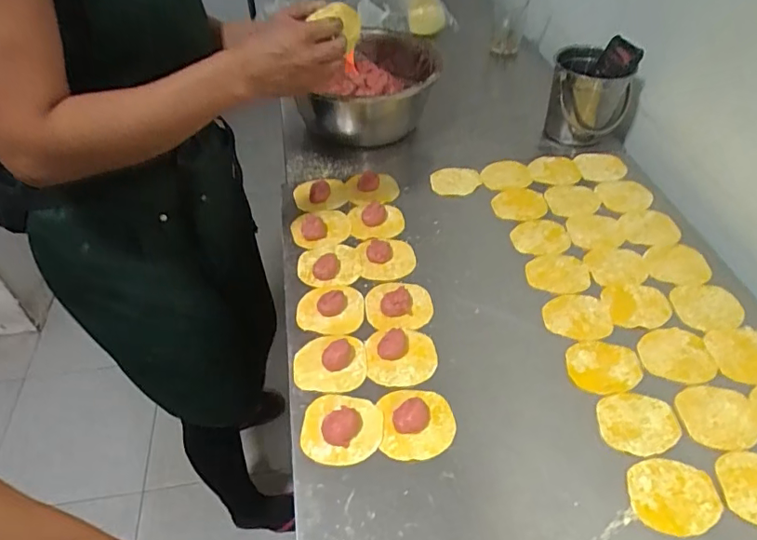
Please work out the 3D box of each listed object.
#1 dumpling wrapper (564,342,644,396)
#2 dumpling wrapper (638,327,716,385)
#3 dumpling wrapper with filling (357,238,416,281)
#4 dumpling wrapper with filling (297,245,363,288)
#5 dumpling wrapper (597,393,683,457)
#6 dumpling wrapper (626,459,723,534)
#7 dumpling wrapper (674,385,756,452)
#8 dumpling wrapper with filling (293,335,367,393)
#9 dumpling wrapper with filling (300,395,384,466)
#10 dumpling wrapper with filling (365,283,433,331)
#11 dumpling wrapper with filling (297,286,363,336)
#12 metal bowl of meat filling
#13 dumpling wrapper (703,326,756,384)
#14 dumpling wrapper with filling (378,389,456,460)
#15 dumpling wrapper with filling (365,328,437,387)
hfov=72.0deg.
[{"bbox_3d":[0.263,0.112,0.606,0.086,0.004,0.069,-8,47,-6],"label":"dumpling wrapper"},{"bbox_3d":[0.352,0.101,0.618,0.082,0.004,0.075,-1,47,1],"label":"dumpling wrapper"},{"bbox_3d":[0.011,-0.018,0.730,0.076,0.012,0.076,-1,47,1],"label":"dumpling wrapper with filling"},{"bbox_3d":[-0.068,-0.010,0.716,0.085,0.010,0.077,-9,47,-7],"label":"dumpling wrapper with filling"},{"bbox_3d":[0.276,0.162,0.554,0.082,0.004,0.069,-2,47,0],"label":"dumpling wrapper"},{"bbox_3d":[0.284,0.216,0.501,0.082,0.004,0.069,1,47,2],"label":"dumpling wrapper"},{"bbox_3d":[0.368,0.158,0.561,0.085,0.004,0.072,-2,47,-1],"label":"dumpling wrapper"},{"bbox_3d":[-0.056,0.100,0.602,0.082,0.025,0.075,-1,47,1],"label":"dumpling wrapper with filling"},{"bbox_3d":[-0.038,0.164,0.548,0.083,0.023,0.074,3,47,4],"label":"dumpling wrapper with filling"},{"bbox_3d":[0.027,0.042,0.664,0.084,0.019,0.080,-7,47,-5],"label":"dumpling wrapper with filling"},{"bbox_3d":[-0.062,0.046,0.661,0.083,0.014,0.078,-1,47,1],"label":"dumpling wrapper with filling"},{"bbox_3d":[0.003,-0.331,0.967,0.202,0.137,0.242,6,47,7],"label":"metal bowl of meat filling"},{"bbox_3d":[0.436,0.099,0.616,0.085,0.004,0.076,-5,47,-3],"label":"dumpling wrapper"},{"bbox_3d":[0.041,0.161,0.555,0.077,0.013,0.078,-1,47,1],"label":"dumpling wrapper with filling"},{"bbox_3d":[0.027,0.097,0.611,0.082,0.019,0.070,-7,47,-5],"label":"dumpling wrapper with filling"}]

